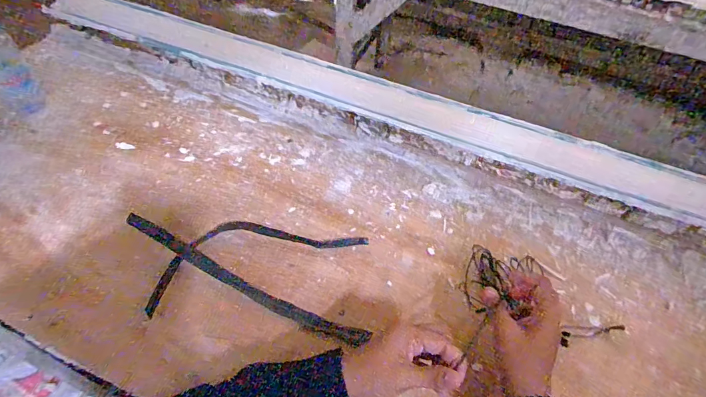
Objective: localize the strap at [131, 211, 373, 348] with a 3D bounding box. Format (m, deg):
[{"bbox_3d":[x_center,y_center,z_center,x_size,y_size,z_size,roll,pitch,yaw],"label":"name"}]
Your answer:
[{"bbox_3d":[-0.140,0.099,0.472,0.331,0.027,0.026,21,53,13],"label":"strap"}]

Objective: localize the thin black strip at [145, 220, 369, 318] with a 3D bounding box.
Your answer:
[{"bbox_3d":[-0.130,0.062,0.515,0.282,0.013,0.097,-17,54,-17],"label":"thin black strip"}]

